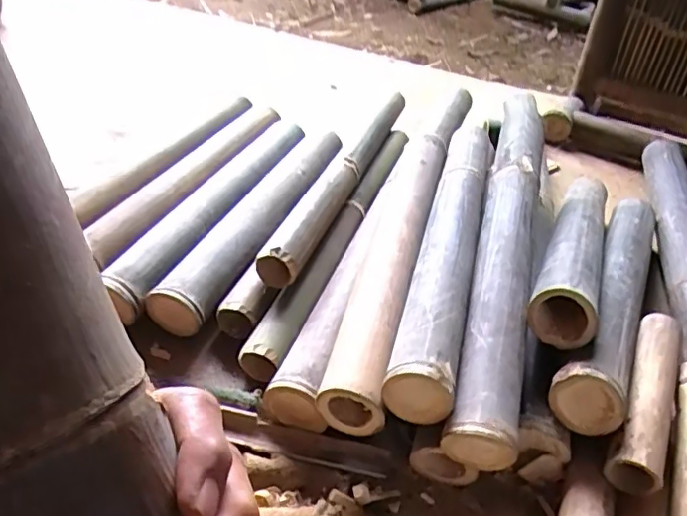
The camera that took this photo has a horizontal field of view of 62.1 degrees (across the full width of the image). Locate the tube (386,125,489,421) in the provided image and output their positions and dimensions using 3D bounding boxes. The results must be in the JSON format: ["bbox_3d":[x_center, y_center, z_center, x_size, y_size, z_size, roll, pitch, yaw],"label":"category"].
[{"bbox_3d":[0.149,-0.036,0.795,0.072,0.067,0.609,12,39,10],"label":"tube"}]

